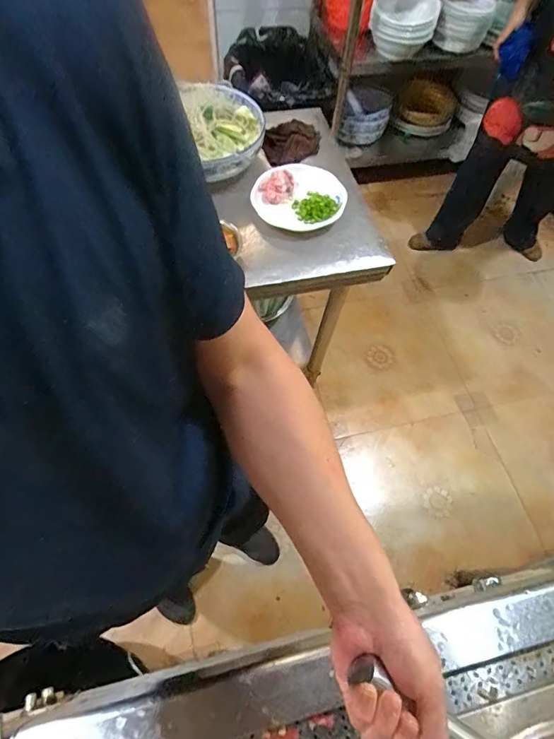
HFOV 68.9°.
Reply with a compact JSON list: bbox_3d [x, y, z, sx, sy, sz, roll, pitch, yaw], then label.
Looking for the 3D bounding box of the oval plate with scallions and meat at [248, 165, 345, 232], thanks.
[{"bbox_3d":[0.051,-0.403,0.944,0.215,0.047,0.171,11,63,3],"label":"oval plate with scallions and meat"}]

